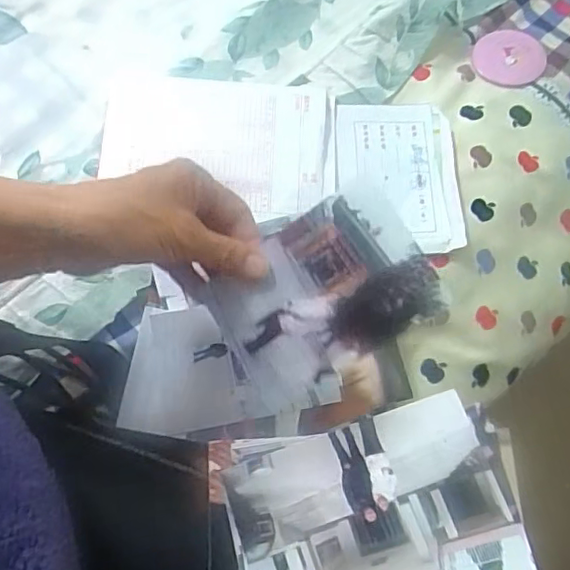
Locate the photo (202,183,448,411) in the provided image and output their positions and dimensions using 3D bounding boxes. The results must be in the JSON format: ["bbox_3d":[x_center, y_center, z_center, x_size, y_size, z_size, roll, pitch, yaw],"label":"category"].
[{"bbox_3d":[0.018,0.008,0.344,0.125,0.004,0.087,-31,82,17],"label":"photo"}]

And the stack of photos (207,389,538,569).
[{"bbox_3d":[0.037,0.118,0.284,0.150,0.005,0.111,-6,73,8],"label":"stack of photos"}]

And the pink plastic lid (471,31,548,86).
[{"bbox_3d":[0.216,-0.219,0.565,0.072,0.006,0.064,-41,73,-18],"label":"pink plastic lid"}]

